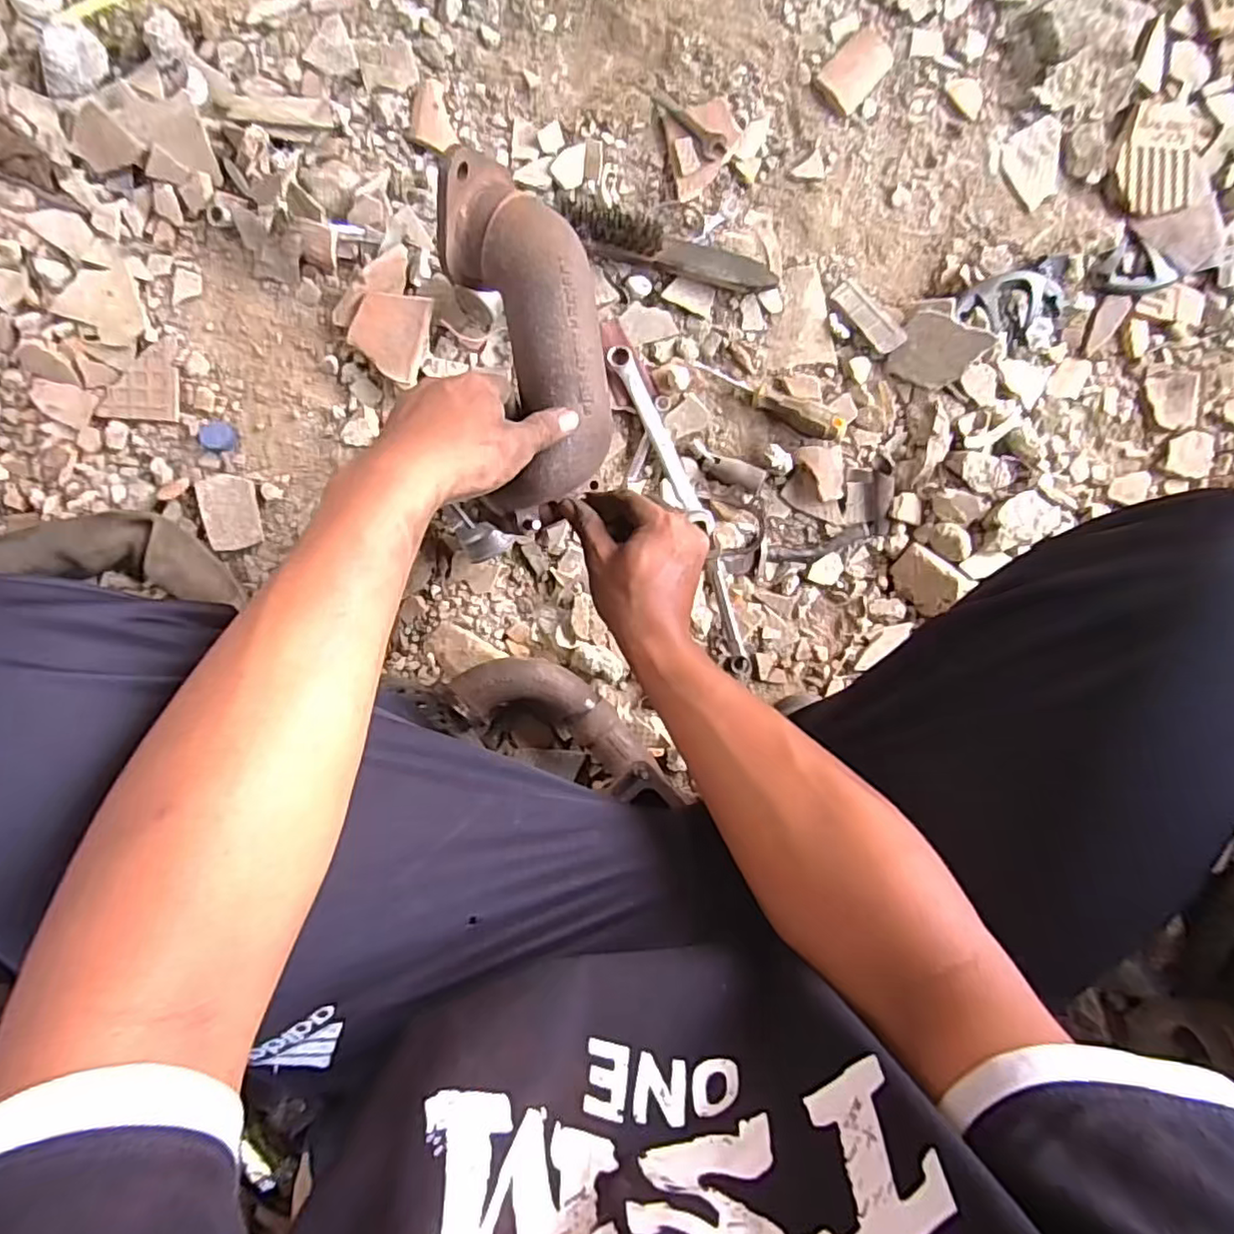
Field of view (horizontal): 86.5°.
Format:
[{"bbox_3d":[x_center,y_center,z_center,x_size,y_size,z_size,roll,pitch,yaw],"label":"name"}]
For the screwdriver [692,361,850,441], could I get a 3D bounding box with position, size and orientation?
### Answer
[{"bbox_3d":[0.159,-0.221,0.671,0.166,0.029,0.027,26,93,-3],"label":"screwdriver"}]

